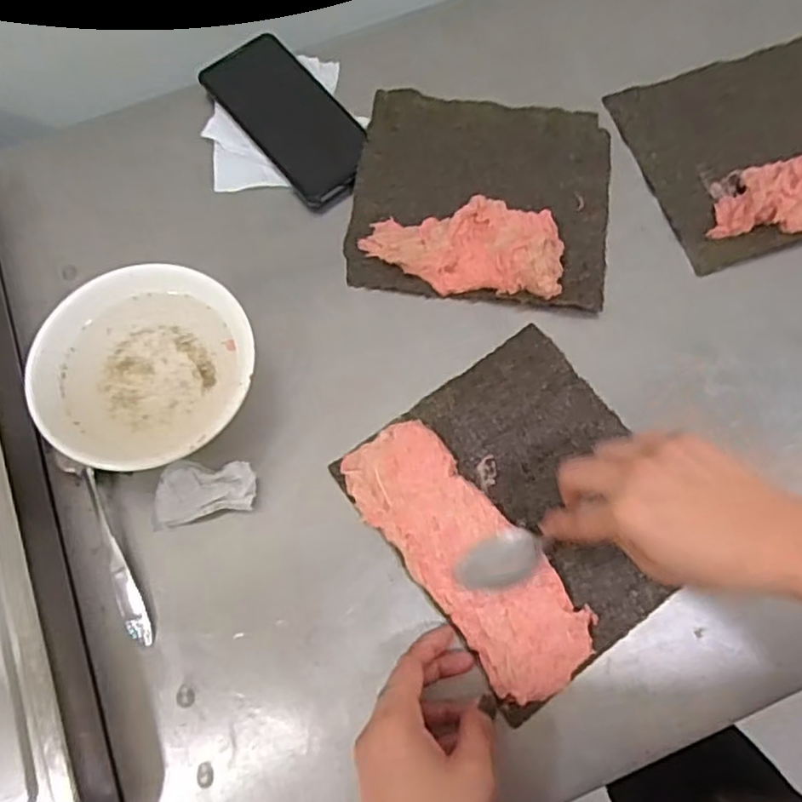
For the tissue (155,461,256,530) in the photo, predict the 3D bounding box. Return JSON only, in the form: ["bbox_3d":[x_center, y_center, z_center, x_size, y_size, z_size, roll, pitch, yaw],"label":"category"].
[{"bbox_3d":[-0.132,0.058,0.450,0.068,0.016,0.041,-11,70,-3],"label":"tissue"}]

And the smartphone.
[{"bbox_3d":[-0.092,-0.235,0.556,0.073,0.015,0.166,-38,73,-12],"label":"smartphone"}]

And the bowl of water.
[{"bbox_3d":[-0.171,-0.019,0.464,0.140,0.047,0.143,-1,69,1],"label":"bowl of water"}]

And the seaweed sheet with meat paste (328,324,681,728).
[{"bbox_3d":[0.083,0.069,0.446,0.181,0.011,0.199,-35,72,-11],"label":"seaweed sheet with meat paste"}]

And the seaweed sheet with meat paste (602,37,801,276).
[{"bbox_3d":[0.291,-0.209,0.530,0.199,0.028,0.177,-17,70,-5],"label":"seaweed sheet with meat paste"}]

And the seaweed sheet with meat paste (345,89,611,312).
[{"bbox_3d":[0.064,-0.165,0.523,0.194,0.022,0.173,8,70,5],"label":"seaweed sheet with meat paste"}]

